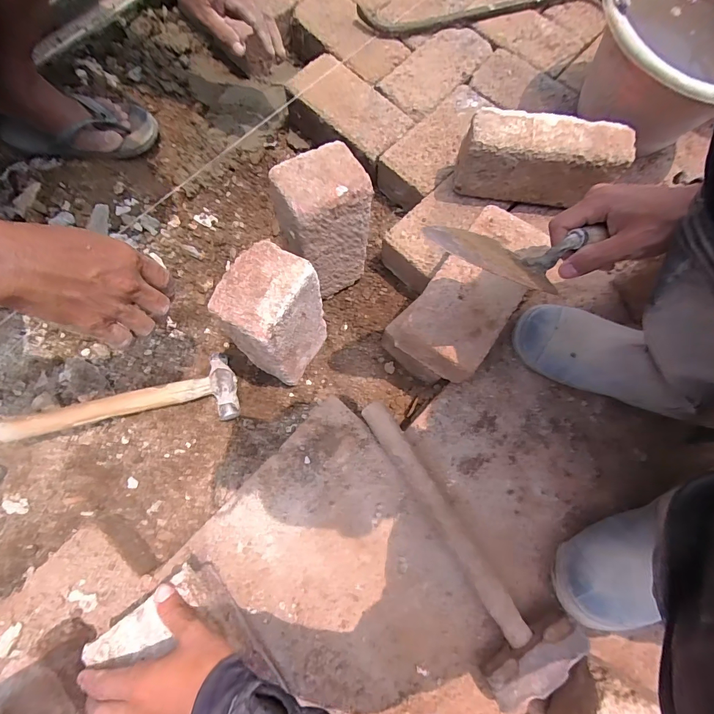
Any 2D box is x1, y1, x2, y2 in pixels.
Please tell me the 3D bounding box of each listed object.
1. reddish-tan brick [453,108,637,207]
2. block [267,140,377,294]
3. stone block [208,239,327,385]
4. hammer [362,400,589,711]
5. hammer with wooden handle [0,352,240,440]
[{"bbox_3d":[0.251,-0.272,0.531,0.205,0.115,0.058,9,76,1],"label":"reddish-tan brick"},{"bbox_3d":[-0.045,-0.173,0.525,0.108,0.209,0.090,-28,78,-8],"label":"block"},{"bbox_3d":[-0.100,-0.048,0.474,0.087,0.180,0.106,23,76,5],"label":"stone block"},{"bbox_3d":[0.102,0.210,0.438,0.108,0.047,0.343,-35,79,-9],"label":"hammer"},{"bbox_3d":[-0.333,0.067,0.538,0.313,0.054,0.088,-9,76,-3],"label":"hammer with wooden handle"}]

